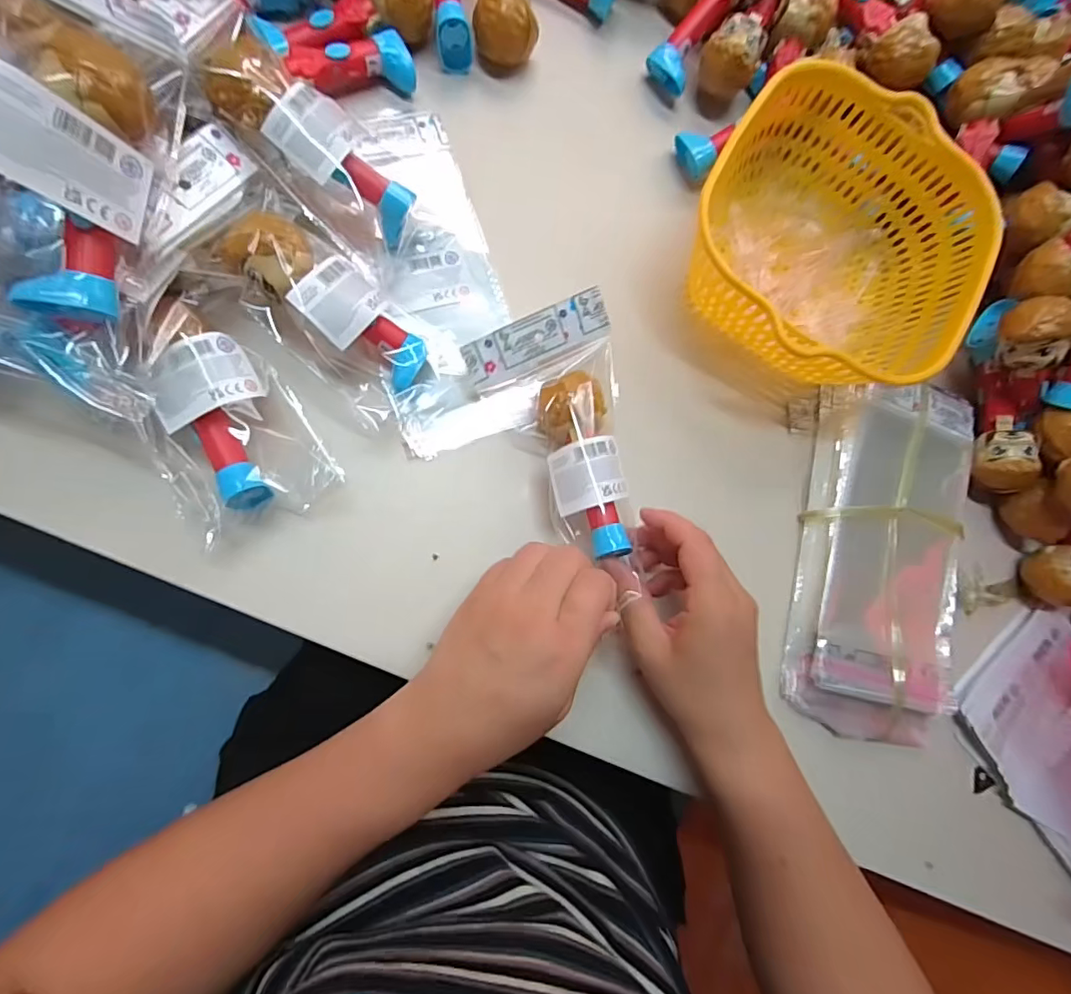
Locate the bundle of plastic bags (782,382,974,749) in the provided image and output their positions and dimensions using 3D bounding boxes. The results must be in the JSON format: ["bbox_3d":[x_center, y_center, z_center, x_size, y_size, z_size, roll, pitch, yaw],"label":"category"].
[{"bbox_3d":[0.260,0.042,0.374,0.137,0.020,0.254,9,80,-10],"label":"bundle of plastic bags"}]

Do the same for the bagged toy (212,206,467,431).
[{"bbox_3d":[-0.120,-0.111,0.313,0.145,0.061,0.077,43,82,-4],"label":"bagged toy"}]

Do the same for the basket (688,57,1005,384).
[{"bbox_3d":[0.205,-0.179,0.375,0.188,0.092,0.200,2,81,-11],"label":"basket"}]

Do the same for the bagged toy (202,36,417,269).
[{"bbox_3d":[-0.132,-0.210,0.317,0.132,0.041,0.054,43,81,-24],"label":"bagged toy"}]

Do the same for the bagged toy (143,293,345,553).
[{"bbox_3d":[-0.176,-0.043,0.293,0.080,0.044,0.119,-29,88,-14],"label":"bagged toy"}]

